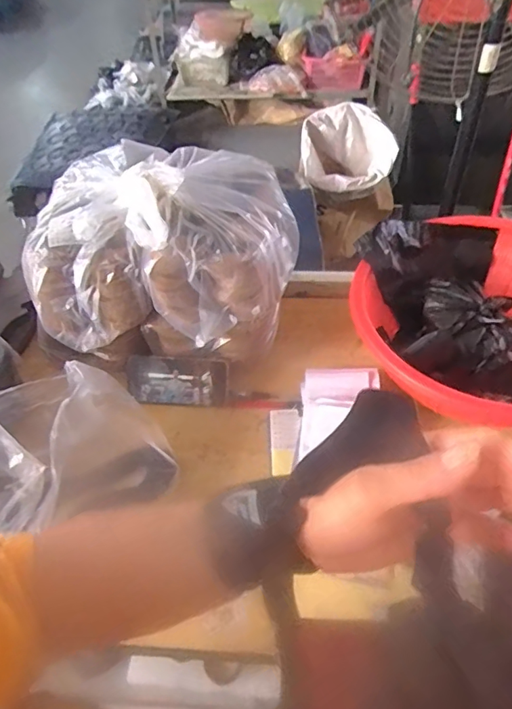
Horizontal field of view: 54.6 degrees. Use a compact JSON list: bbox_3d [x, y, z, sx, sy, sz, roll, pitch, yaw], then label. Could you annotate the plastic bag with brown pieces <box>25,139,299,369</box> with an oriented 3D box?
[{"bbox_3d":[-0.135,-0.172,0.796,0.387,0.222,0.297,-2,49,2],"label":"plastic bag with brown pieces"}]

